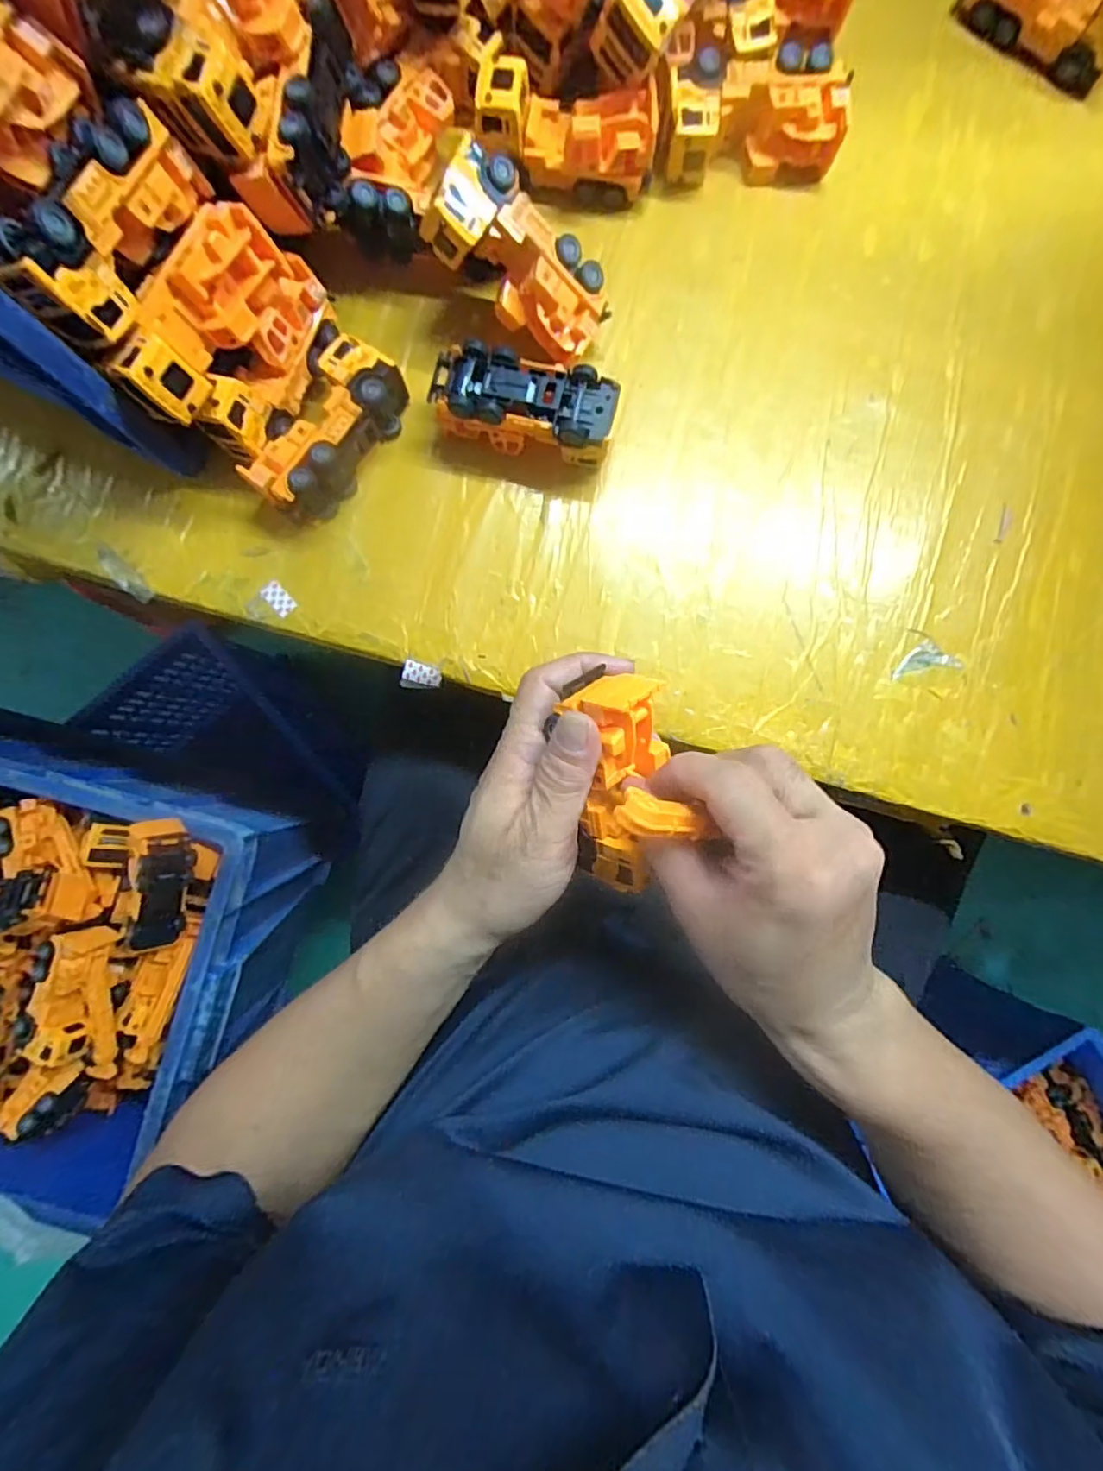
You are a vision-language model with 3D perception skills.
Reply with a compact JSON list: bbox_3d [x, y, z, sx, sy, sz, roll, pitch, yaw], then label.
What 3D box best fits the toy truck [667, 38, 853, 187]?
[{"bbox_3d":[0.119,-0.368,0.346,0.105,0.039,0.052,-3,88,-1],"label":"toy truck"}]

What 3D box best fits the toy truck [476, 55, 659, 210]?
[{"bbox_3d":[0.009,-0.348,0.342,0.100,0.045,0.040,10,88,0],"label":"toy truck"}]

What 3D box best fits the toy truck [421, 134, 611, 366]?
[{"bbox_3d":[-0.016,-0.256,0.317,0.101,0.031,0.042,28,87,-33],"label":"toy truck"}]

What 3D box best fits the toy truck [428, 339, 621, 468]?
[{"bbox_3d":[-0.015,-0.188,0.338,0.102,0.040,0.039,14,88,0],"label":"toy truck"}]

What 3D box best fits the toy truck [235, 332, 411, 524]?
[{"bbox_3d":[-0.128,-0.173,0.337,0.046,0.037,0.102,32,88,1],"label":"toy truck"}]

